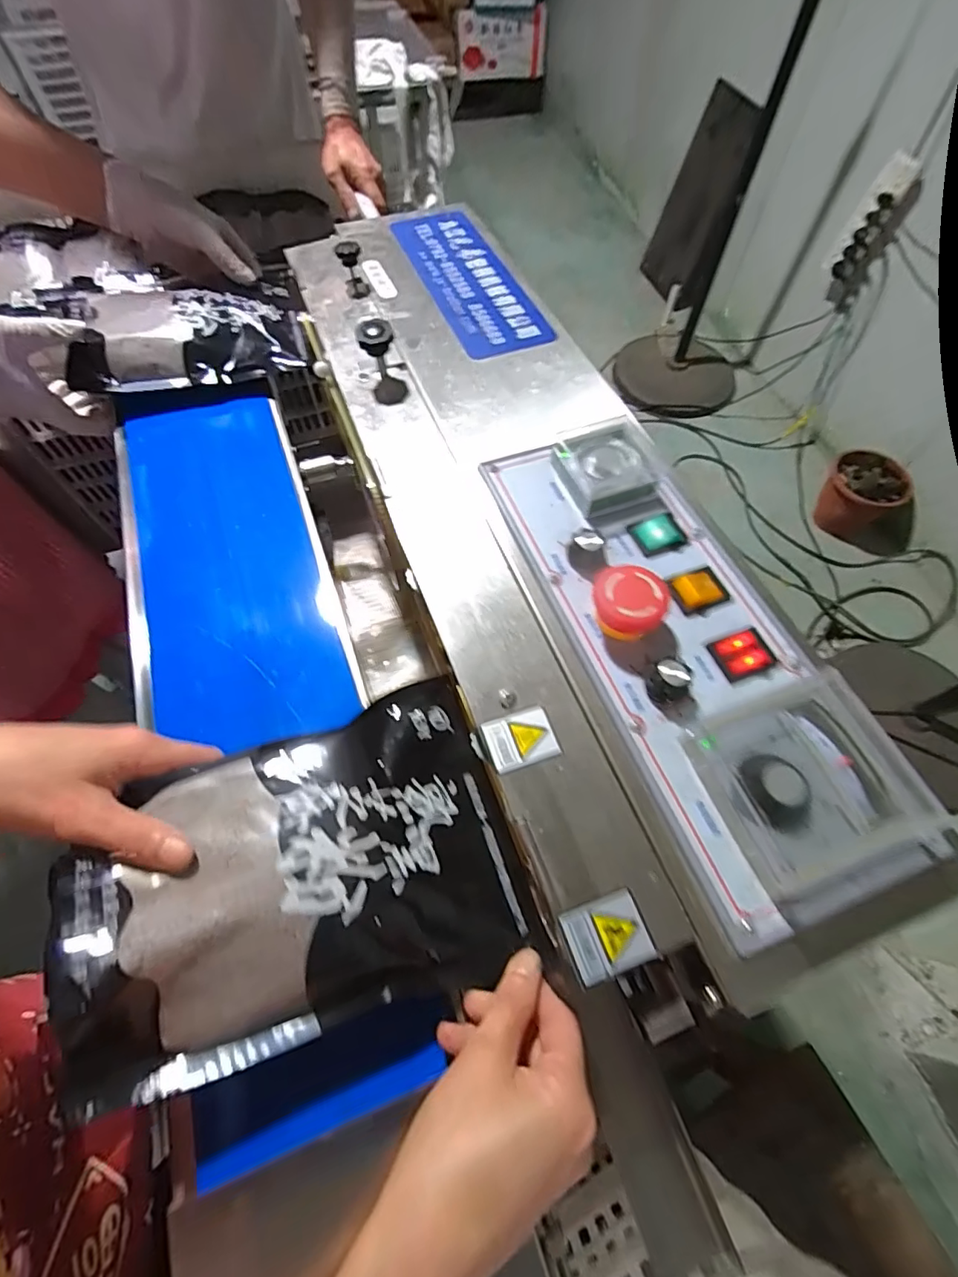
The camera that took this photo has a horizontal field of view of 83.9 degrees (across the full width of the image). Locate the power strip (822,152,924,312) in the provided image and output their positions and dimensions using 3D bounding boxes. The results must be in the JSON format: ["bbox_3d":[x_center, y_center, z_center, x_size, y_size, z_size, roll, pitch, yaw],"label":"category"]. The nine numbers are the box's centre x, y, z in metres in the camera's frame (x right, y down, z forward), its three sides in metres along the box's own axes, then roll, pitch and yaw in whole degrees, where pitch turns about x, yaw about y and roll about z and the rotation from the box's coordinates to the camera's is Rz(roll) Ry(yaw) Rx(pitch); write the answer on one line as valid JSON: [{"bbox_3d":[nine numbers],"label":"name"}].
[{"bbox_3d":[0.958,-0.997,1.317,0.113,0.321,0.068,33,67,15],"label":"power strip"}]

